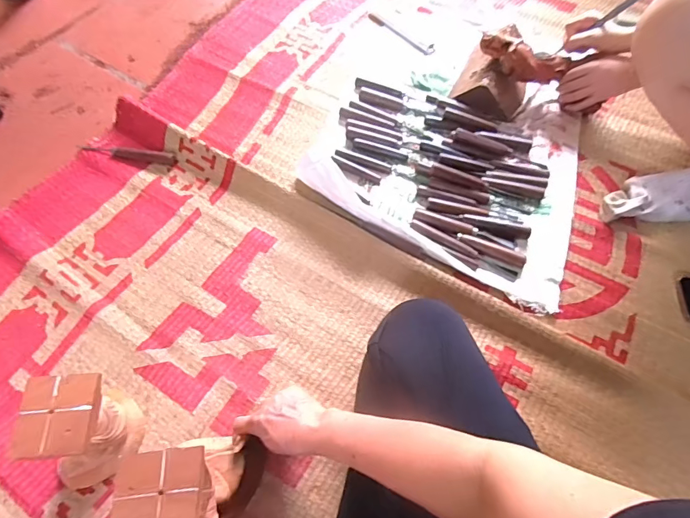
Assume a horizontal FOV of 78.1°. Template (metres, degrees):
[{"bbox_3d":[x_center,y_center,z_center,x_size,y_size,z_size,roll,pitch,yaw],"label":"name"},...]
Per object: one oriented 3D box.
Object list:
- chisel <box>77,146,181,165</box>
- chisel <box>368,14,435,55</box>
[{"bbox_3d":[-0.408,-0.198,0.795,0.184,0.016,0.029,6,63,3],"label":"chisel"},{"bbox_3d":[0.126,-0.521,0.975,0.028,0.010,0.196,-40,70,-19],"label":"chisel"}]

